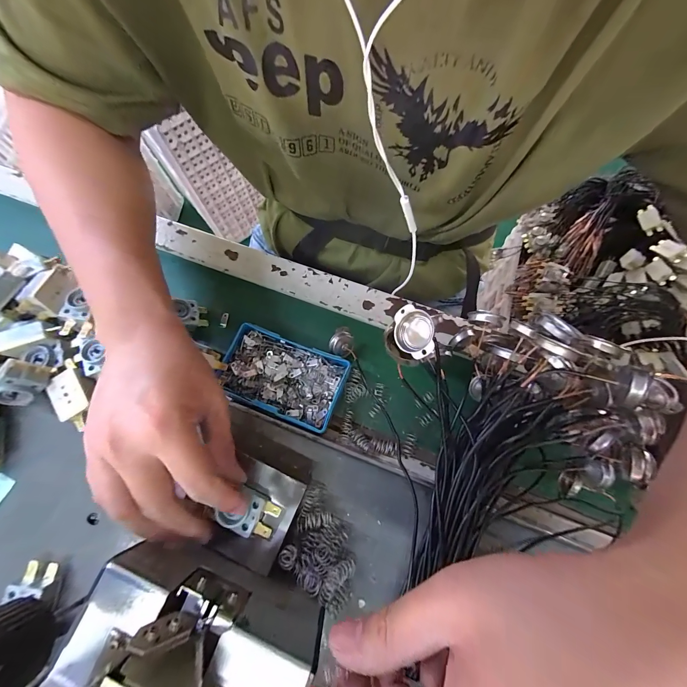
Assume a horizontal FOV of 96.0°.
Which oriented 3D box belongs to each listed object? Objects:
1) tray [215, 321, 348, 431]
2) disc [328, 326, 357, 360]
[{"bbox_3d":[-0.058,0.031,0.298,0.112,0.020,0.069,21,74,7],"label":"tray"},{"bbox_3d":[-0.002,0.000,0.305,0.024,0.016,0.028,-7,72,-1],"label":"disc"}]

